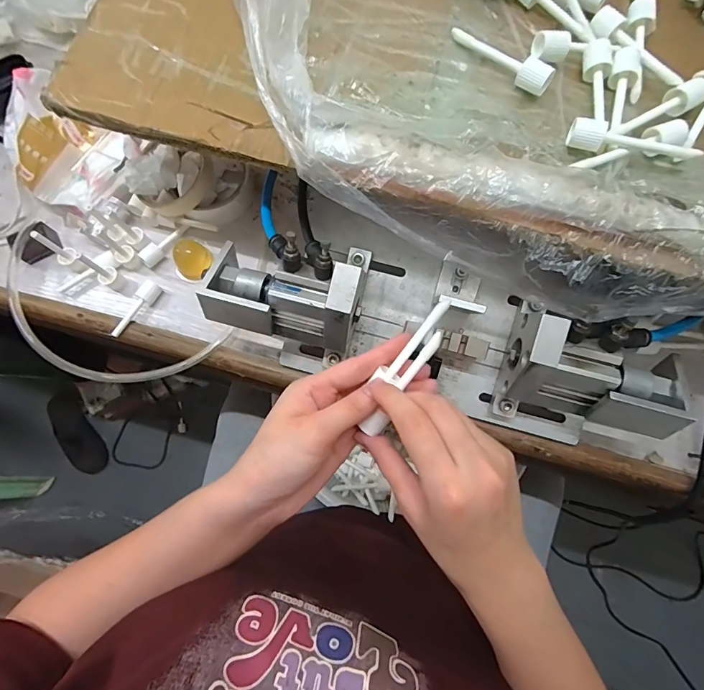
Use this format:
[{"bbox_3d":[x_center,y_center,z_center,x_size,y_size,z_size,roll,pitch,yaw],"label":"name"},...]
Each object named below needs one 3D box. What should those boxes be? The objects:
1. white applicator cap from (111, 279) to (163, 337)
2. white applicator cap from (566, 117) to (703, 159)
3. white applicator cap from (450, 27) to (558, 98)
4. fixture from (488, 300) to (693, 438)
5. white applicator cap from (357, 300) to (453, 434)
[{"bbox_3d":[-0.216,-0.037,0.407,0.015,0.014,0.064,35,80,8],"label":"white applicator cap"},{"bbox_3d":[0.189,-0.138,0.279,0.083,0.014,0.019,7,77,3],"label":"white applicator cap"},{"bbox_3d":[0.107,-0.209,0.295,0.015,0.018,0.082,-44,80,-8],"label":"white applicator cap"},{"bbox_3d":[0.189,0.022,0.326,0.130,0.079,0.091,10,78,4],"label":"fixture"},{"bbox_3d":[0.034,0.014,0.272,0.023,0.013,0.100,32,98,8],"label":"white applicator cap"}]

